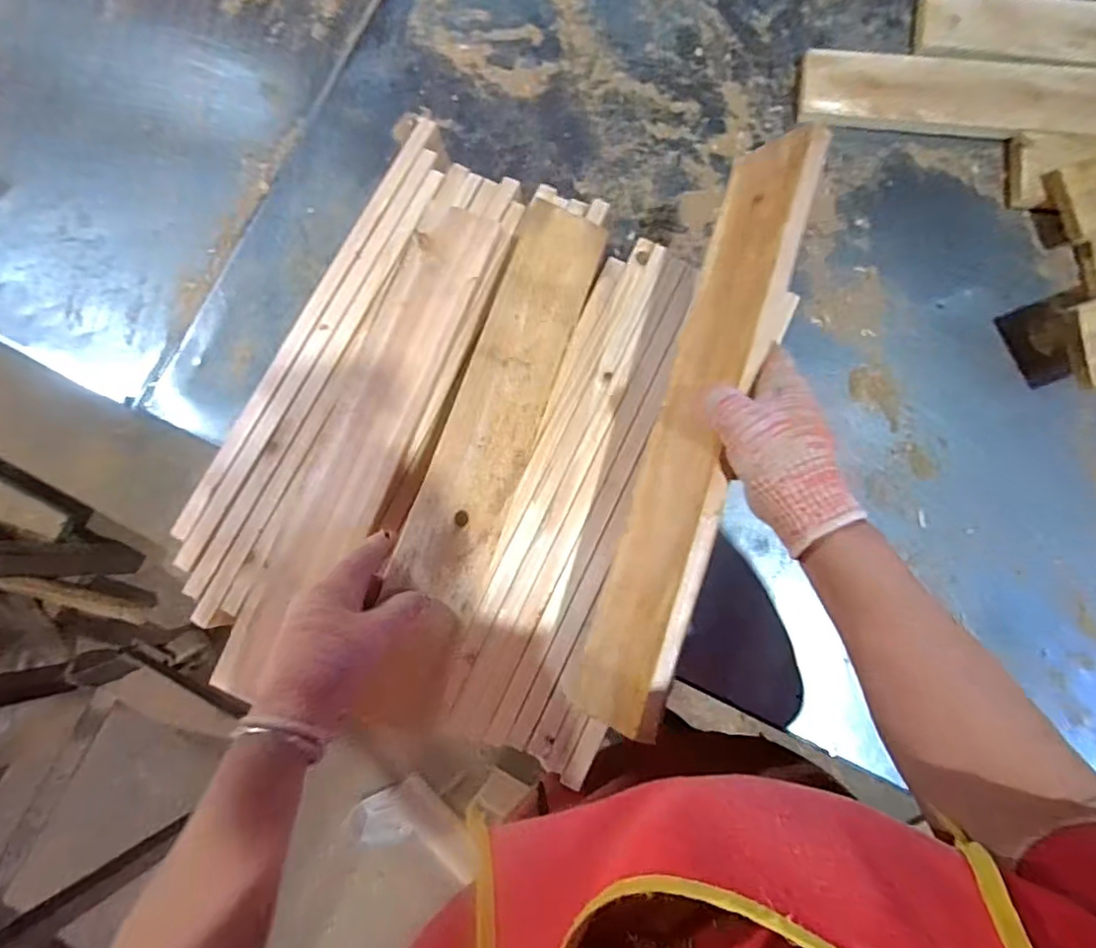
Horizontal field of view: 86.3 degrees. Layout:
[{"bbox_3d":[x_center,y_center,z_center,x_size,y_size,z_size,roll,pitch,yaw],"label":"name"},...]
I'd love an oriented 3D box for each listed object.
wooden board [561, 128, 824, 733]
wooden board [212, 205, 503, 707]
[{"bbox_3d":[0.113,-0.041,0.452,0.016,0.088,0.462,21,84,-33],"label":"wooden board"},{"bbox_3d":[-0.175,-0.035,0.558,0.090,0.015,0.492,25,82,4],"label":"wooden board"}]

